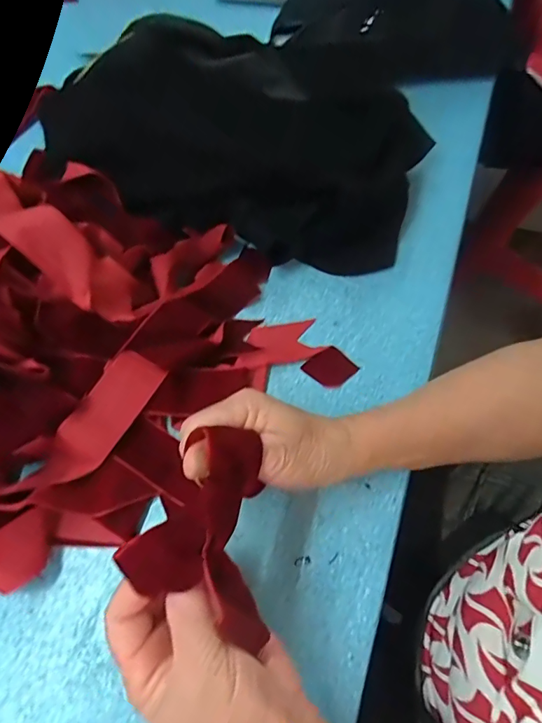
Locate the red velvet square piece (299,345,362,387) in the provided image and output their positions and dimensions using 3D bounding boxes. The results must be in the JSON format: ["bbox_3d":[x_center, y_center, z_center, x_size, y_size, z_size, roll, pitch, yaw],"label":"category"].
[{"bbox_3d":[0.049,0.004,0.373,0.036,0.007,0.033,-39,69,-14],"label":"red velvet square piece"}]

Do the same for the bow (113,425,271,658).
[{"bbox_3d":[-0.019,0.087,0.238,0.075,0.043,0.093,26,69,15],"label":"bow"}]

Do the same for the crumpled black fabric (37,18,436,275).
[{"bbox_3d":[-0.037,-0.206,0.420,0.345,0.108,0.160,16,67,11],"label":"crumpled black fabric"}]

